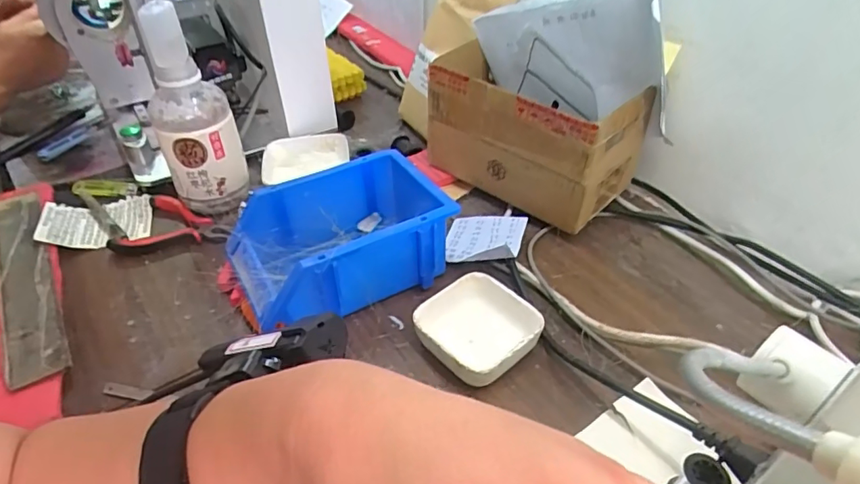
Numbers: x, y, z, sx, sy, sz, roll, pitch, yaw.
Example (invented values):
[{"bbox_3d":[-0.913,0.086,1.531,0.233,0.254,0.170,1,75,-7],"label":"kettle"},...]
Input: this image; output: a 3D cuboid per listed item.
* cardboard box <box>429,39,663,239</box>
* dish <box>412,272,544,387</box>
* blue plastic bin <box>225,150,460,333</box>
[{"bbox_3d":[0.100,-0.108,0.557,0.208,0.134,0.111,27,48,30],"label":"cardboard box"},{"bbox_3d":[0.038,0.070,0.428,0.086,0.029,0.084,32,50,33],"label":"dish"},{"bbox_3d":[-0.079,-0.002,0.478,0.184,0.081,0.133,-20,43,-20],"label":"blue plastic bin"}]

